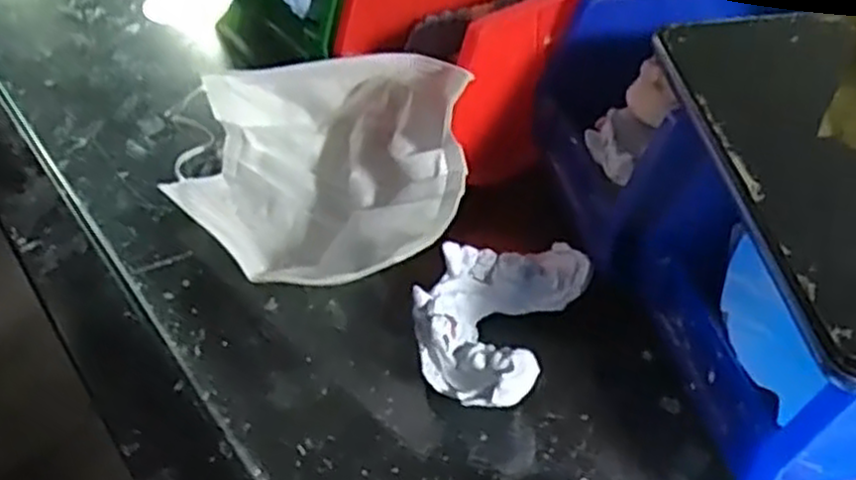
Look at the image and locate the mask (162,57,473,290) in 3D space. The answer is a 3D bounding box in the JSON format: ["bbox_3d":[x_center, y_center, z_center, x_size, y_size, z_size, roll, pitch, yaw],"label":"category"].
[{"bbox_3d":[-0.050,-0.032,0.348,0.150,0.067,0.098,9,45,16],"label":"mask"}]

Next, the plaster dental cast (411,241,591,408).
[{"bbox_3d":[0.026,0.030,0.304,0.054,0.030,0.081,17,48,23],"label":"plaster dental cast"}]

